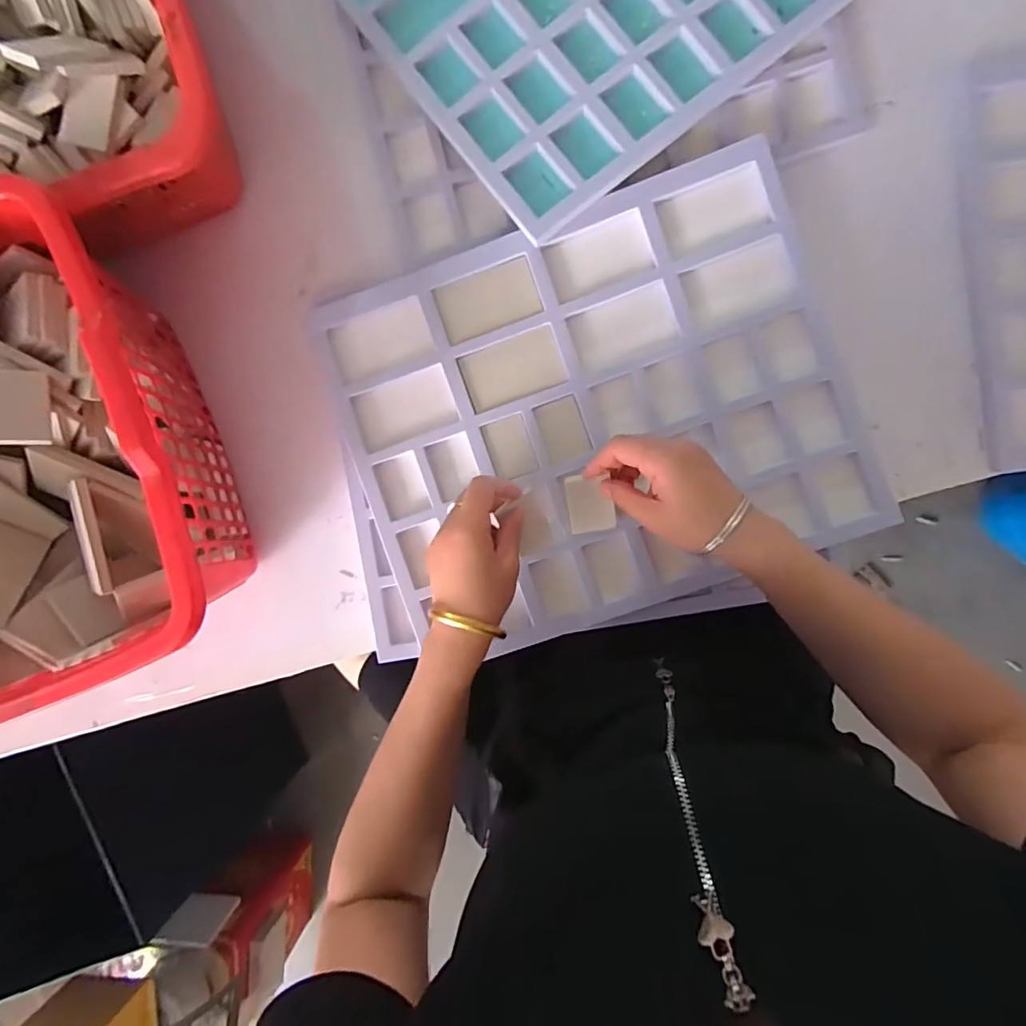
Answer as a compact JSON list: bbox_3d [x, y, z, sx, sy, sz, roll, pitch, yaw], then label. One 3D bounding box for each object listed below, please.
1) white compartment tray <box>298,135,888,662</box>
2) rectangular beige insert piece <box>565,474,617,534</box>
[{"bbox_3d":[0.074,-0.087,0.462,0.412,0.022,0.344,-19,91,5],"label":"white compartment tray"},{"bbox_3d":[0.066,-0.007,0.452,0.038,0.005,0.056,-8,116,6],"label":"rectangular beige insert piece"}]

